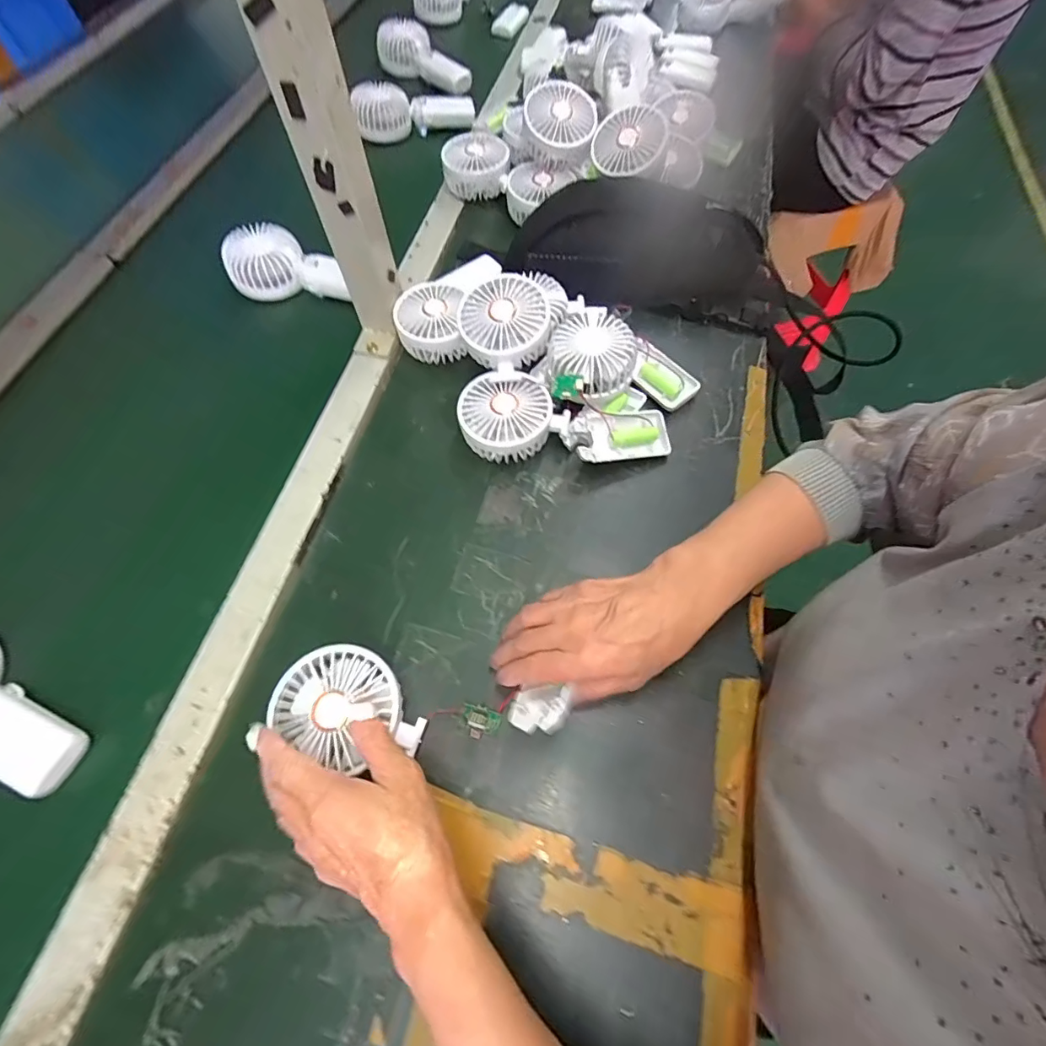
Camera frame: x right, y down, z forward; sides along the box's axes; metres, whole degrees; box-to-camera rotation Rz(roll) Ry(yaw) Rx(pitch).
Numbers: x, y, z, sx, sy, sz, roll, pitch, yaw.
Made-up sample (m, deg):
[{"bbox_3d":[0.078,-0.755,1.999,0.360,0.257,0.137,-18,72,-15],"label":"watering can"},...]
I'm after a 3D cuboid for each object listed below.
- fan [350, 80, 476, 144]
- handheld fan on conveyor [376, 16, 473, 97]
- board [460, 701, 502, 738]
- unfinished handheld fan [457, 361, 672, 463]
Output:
[{"bbox_3d":[-0.158,-0.619,0.712,0.168,0.049,0.057,-6,65,-4],"label":"fan"},{"bbox_3d":[-0.165,-0.763,0.777,0.168,0.054,0.055,36,69,15],"label":"handheld fan on conveyor"},{"bbox_3d":[-0.032,0.147,0.353,0.030,0.021,0.023,19,66,8],"label":"board"},{"bbox_3d":[0.040,-0.096,0.459,0.197,0.045,0.083,5,65,2],"label":"unfinished handheld fan"}]

